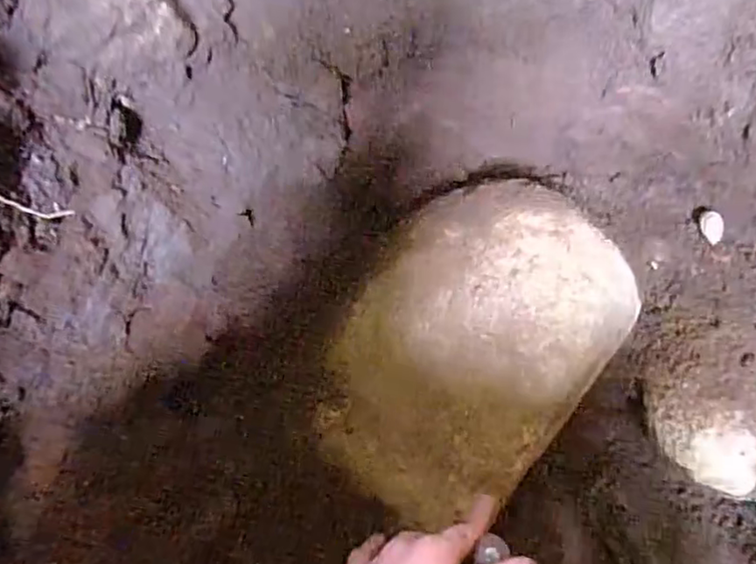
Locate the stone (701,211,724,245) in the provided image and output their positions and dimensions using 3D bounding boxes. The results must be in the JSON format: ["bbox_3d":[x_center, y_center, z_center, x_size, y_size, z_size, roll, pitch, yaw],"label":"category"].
[{"bbox_3d":[0.315,-0.051,0.585,0.019,0.031,0.011,-6,11,34],"label":"stone"}]

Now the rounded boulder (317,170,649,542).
[{"bbox_3d":[0.074,0.057,0.520,0.186,0.165,0.240,35,61,27],"label":"rounded boulder"}]

